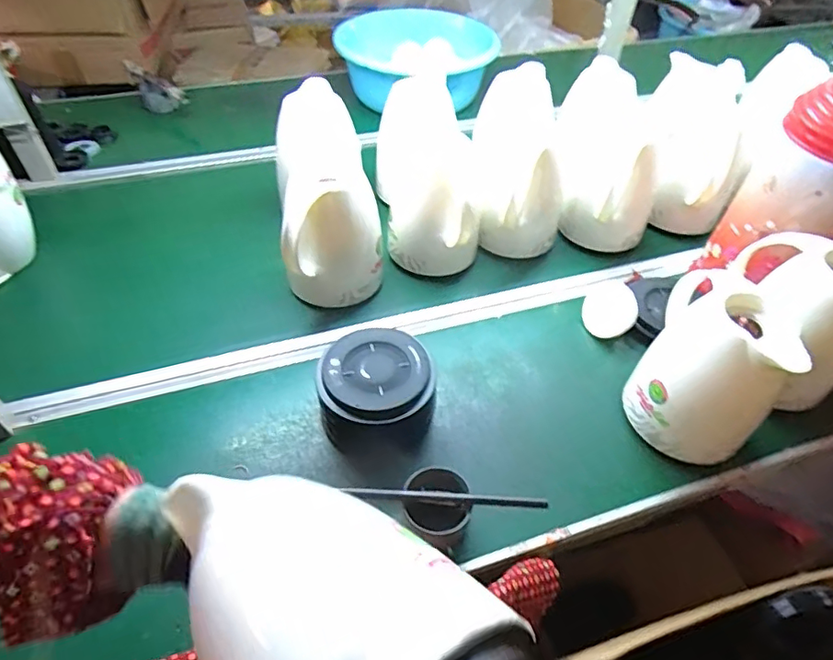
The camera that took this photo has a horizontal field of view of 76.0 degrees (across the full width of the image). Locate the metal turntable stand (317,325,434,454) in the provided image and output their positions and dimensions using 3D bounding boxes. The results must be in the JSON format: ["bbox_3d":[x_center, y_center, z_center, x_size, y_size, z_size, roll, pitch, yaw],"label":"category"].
[{"bbox_3d":[-0.050,0.076,0.675,0.134,0.098,0.123,-4,48,-6],"label":"metal turntable stand"}]

